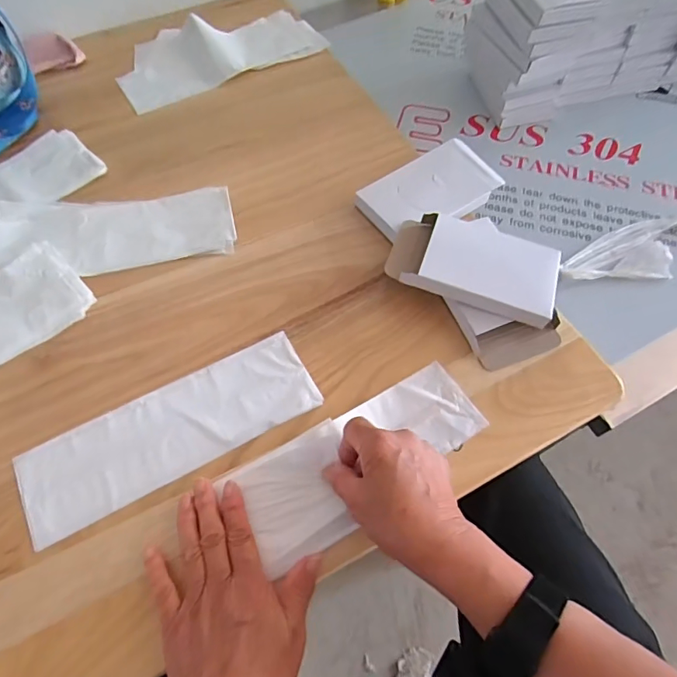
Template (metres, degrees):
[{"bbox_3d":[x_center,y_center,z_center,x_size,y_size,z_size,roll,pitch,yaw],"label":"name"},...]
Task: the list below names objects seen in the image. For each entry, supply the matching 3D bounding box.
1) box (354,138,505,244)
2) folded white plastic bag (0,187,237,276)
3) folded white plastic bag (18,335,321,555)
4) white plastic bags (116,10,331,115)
[{"bbox_3d":[0.105,-0.162,0.544,0.152,0.026,0.090,-33,68,-17],"label":"box"},{"bbox_3d":[-0.247,-0.114,0.515,0.265,0.012,0.100,-8,63,-6],"label":"folded white plastic bag"},{"bbox_3d":[-0.143,0.077,0.421,0.248,0.004,0.081,-26,66,-14],"label":"folded white plastic bag"},{"bbox_3d":[-0.165,-0.401,0.662,0.277,0.029,0.125,-28,66,-15],"label":"white plastic bags"}]

